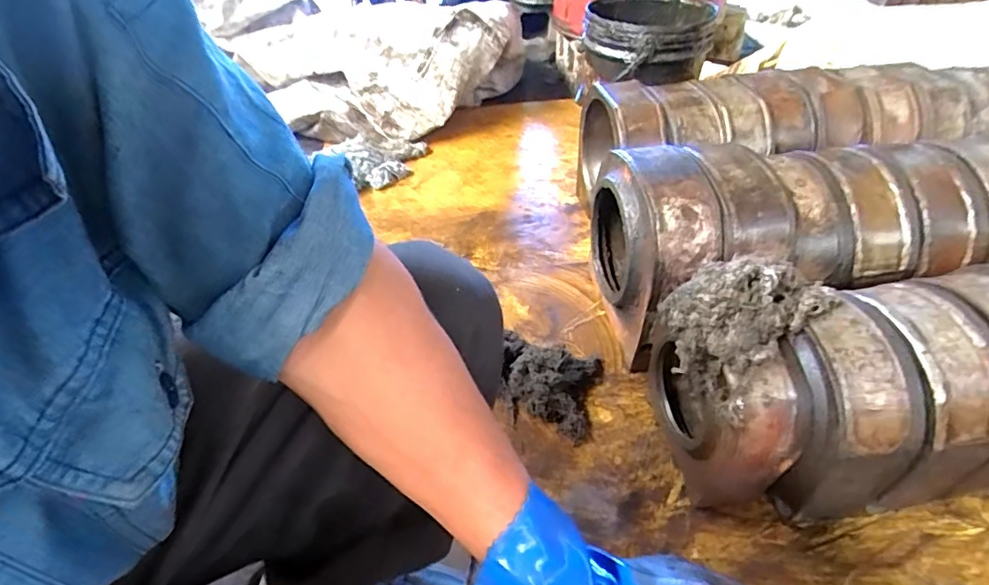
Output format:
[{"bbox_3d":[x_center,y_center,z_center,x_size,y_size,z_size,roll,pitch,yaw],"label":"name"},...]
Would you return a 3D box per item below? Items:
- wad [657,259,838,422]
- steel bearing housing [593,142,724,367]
[{"bbox_3d":[0.288,0.028,0.622,0.189,0.113,0.136,-30,49,-28],"label":"wad"},{"bbox_3d":[0.254,-0.070,0.864,0.137,0.280,0.254,-4,42,-3],"label":"steel bearing housing"}]

